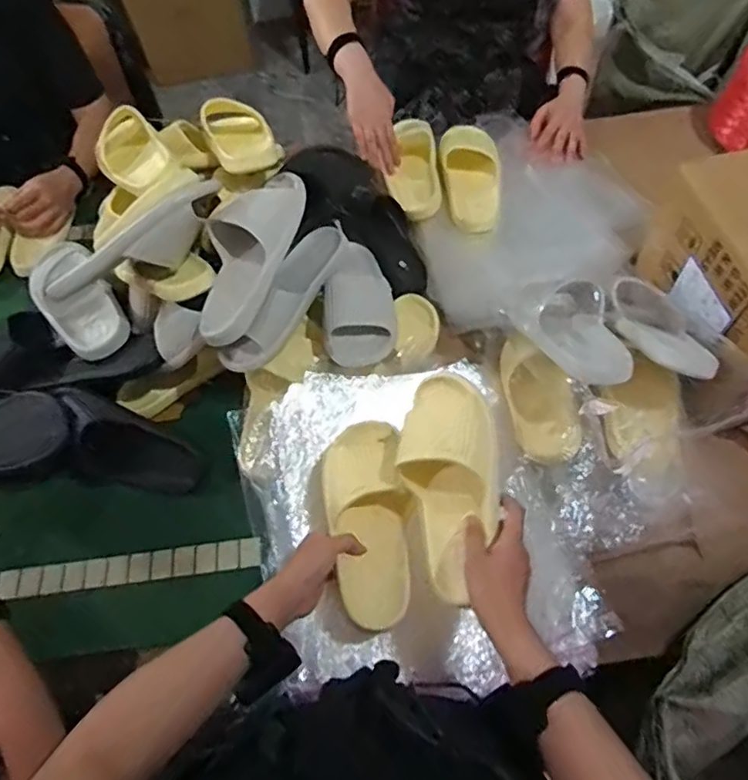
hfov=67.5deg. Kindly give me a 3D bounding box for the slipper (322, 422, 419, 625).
[{"bbox_3d":[-0.005,0.145,0.638,0.102,0.063,0.226,-6,73,1],"label":"slipper"}]

